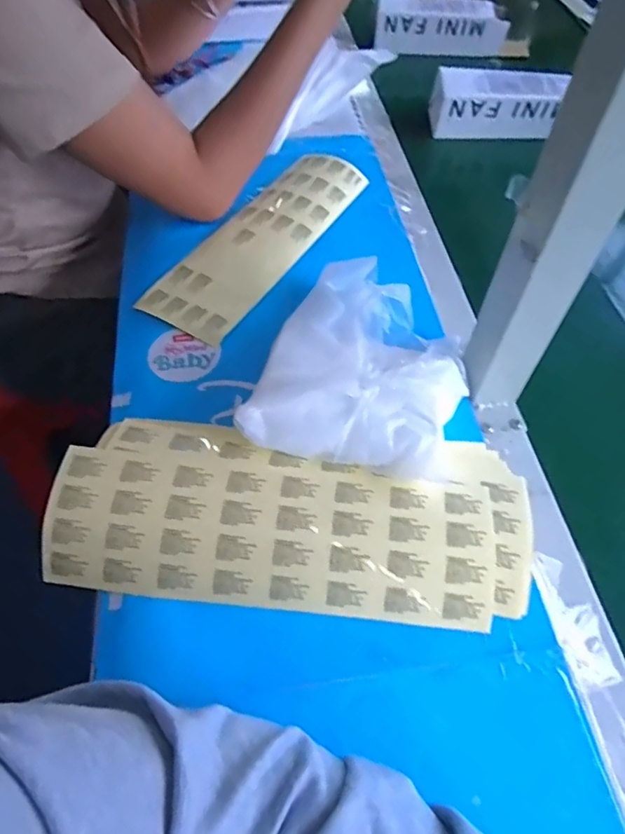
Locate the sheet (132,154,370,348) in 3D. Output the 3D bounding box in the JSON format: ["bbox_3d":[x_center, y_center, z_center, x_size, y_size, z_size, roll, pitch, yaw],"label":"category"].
[{"bbox_3d":[-0.050,-0.190,0.554,0.098,0.013,0.290,26,60,18],"label":"sheet"}]

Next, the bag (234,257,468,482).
[{"bbox_3d":[0.048,-0.052,0.427,0.150,0.056,0.210,13,57,10],"label":"bag"}]

